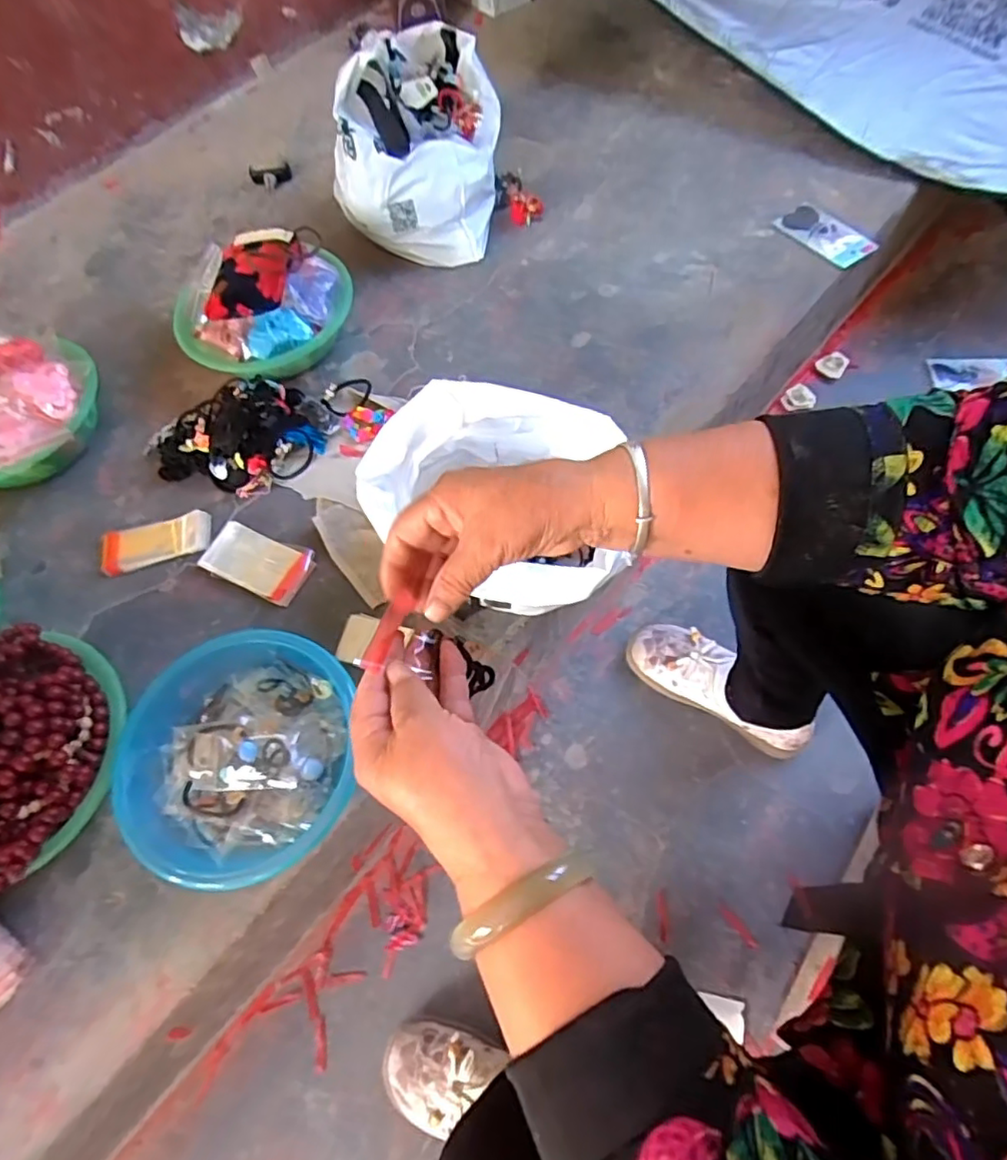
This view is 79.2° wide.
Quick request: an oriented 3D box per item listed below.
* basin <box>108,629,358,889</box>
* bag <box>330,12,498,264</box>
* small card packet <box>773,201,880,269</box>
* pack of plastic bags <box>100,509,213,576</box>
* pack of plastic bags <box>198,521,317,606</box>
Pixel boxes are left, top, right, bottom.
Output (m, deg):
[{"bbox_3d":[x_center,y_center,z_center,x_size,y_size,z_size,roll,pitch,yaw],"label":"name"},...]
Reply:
[{"bbox_3d":[-0.255,0.168,0.585,0.209,0.082,0.215,-1,64,3],"label":"basin"},{"bbox_3d":[-0.113,-0.679,0.927,0.208,0.191,0.326,9,65,8],"label":"bag"},{"bbox_3d":[0.473,-0.510,0.893,0.074,0.010,0.134,-35,67,-12],"label":"small card packet"},{"bbox_3d":[-0.419,-0.046,0.736,0.129,0.015,0.056,-15,64,-4],"label":"pack of plastic bags"},{"bbox_3d":[-0.282,-0.020,0.708,0.131,0.025,0.070,20,67,13],"label":"pack of plastic bags"}]

